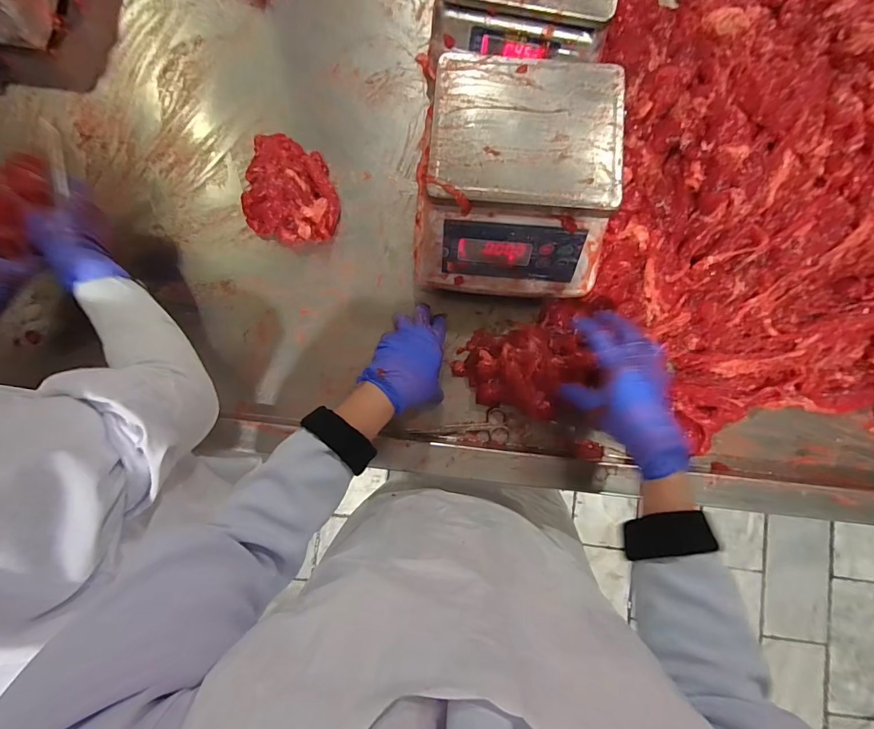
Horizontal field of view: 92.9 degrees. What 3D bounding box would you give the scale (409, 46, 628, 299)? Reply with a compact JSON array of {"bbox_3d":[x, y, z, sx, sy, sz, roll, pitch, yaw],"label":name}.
[{"bbox_3d":[0.092,-0.217,0.495,0.218,0.115,0.237,5,85,2],"label":"scale"}]

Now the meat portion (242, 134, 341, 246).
[{"bbox_3d":[-0.206,-0.248,0.585,0.122,0.052,0.151,-4,85,2],"label":"meat portion"}]

